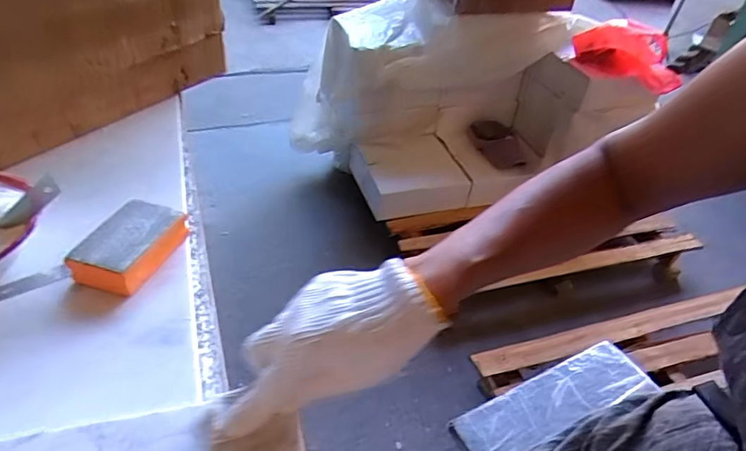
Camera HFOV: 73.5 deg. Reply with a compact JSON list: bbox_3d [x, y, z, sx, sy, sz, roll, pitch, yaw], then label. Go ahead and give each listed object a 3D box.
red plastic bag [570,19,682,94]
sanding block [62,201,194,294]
[{"bbox_3d":[0.735,-0.485,1.434,0.316,0.174,0.087,19,43,13],"label":"red plastic bag"},{"bbox_3d":[-0.221,0.018,0.460,0.059,0.033,0.091,15,42,10],"label":"sanding block"}]

